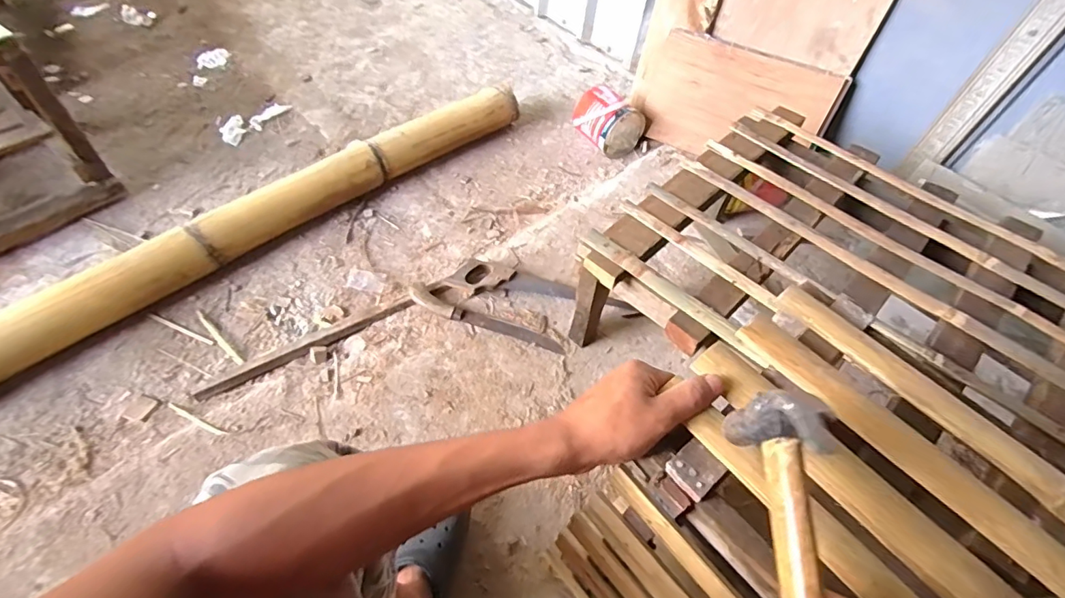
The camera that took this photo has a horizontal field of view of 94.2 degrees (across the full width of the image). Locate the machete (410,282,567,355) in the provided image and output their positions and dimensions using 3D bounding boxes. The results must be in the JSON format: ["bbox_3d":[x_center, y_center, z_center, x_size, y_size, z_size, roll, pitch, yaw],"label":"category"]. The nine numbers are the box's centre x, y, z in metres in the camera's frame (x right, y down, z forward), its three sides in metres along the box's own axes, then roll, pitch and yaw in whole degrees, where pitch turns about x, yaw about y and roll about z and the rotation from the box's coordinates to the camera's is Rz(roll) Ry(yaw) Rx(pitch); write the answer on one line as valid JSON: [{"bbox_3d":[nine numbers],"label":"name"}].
[{"bbox_3d":[-0.098,0.044,1.072,0.352,0.048,0.040,18,55,8],"label":"machete"}]

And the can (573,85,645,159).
[{"bbox_3d":[0.226,-0.539,1.509,0.162,0.161,0.174,-31,63,-24],"label":"can"}]

